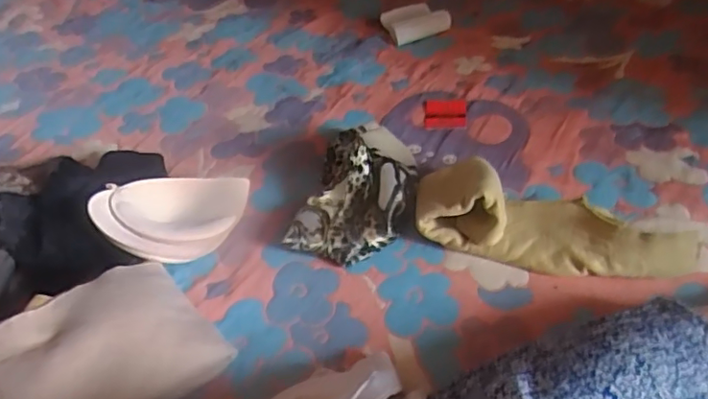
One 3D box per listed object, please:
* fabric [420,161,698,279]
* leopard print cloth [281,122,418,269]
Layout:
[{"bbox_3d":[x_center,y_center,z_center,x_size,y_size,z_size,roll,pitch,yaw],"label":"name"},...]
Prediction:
[{"bbox_3d":[0.209,0.020,0.612,0.295,0.072,0.110,12,46,20],"label":"fabric"},{"bbox_3d":[0.011,-0.020,0.691,0.122,0.062,0.220,9,44,17],"label":"leopard print cloth"}]

